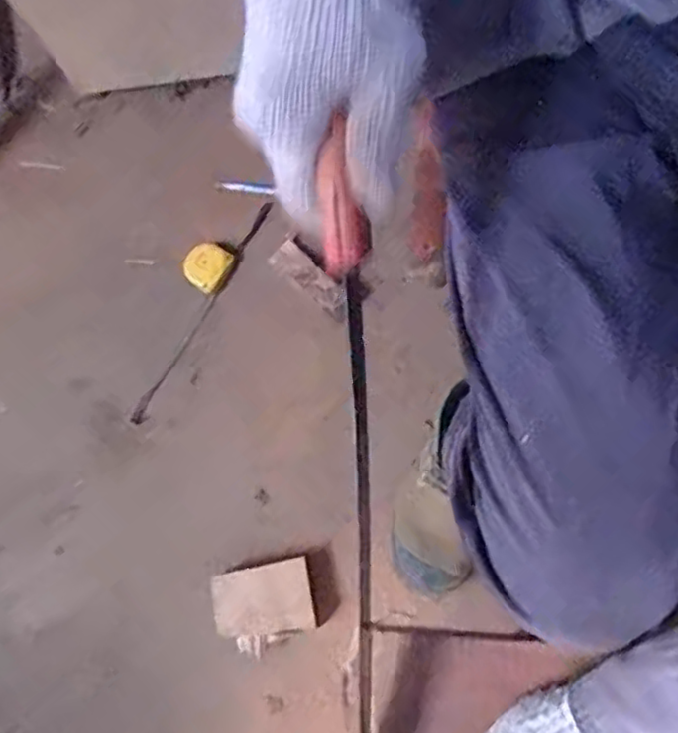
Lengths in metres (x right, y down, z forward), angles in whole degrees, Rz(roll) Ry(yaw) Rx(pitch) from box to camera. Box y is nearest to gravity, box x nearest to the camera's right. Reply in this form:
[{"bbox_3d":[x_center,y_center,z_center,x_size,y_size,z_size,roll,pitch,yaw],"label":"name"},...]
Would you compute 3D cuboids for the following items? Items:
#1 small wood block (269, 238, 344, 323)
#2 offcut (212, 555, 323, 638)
[{"bbox_3d":[-0.036,-0.112,0.851,0.040,0.018,0.134,-38,60,-10],"label":"small wood block"},{"bbox_3d":[-0.082,0.259,0.751,0.110,0.026,0.076,-11,74,1],"label":"offcut"}]

